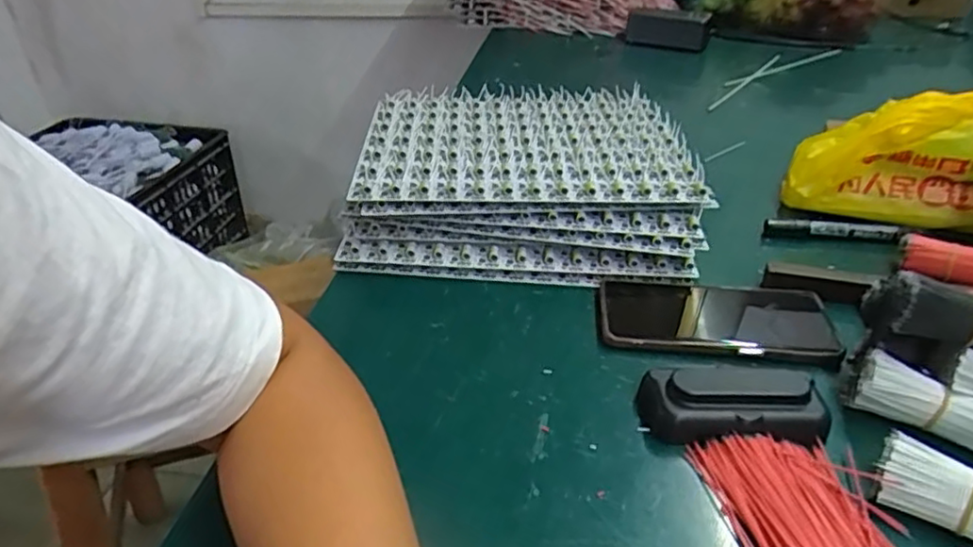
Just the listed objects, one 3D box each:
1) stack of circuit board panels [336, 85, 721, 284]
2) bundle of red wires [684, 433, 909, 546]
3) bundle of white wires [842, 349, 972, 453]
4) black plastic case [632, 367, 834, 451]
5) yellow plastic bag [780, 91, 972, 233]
[{"bbox_3d":[0.035,-0.099,0.646,0.301,0.069,0.300,2,34,2],"label":"stack of circuit board panels"},{"bbox_3d":[0.168,0.120,0.350,0.083,0.017,0.093,-5,34,-8],"label":"bundle of red wires"},{"bbox_3d":[0.267,0.078,0.389,0.090,0.029,0.023,22,39,29],"label":"bundle of white wires"},{"bbox_3d":[0.149,0.080,0.403,0.106,0.029,0.041,4,34,6],"label":"black plastic case"},{"bbox_3d":[0.365,-0.100,0.584,0.173,0.111,0.062,16,37,22],"label":"yellow plastic bag"}]

